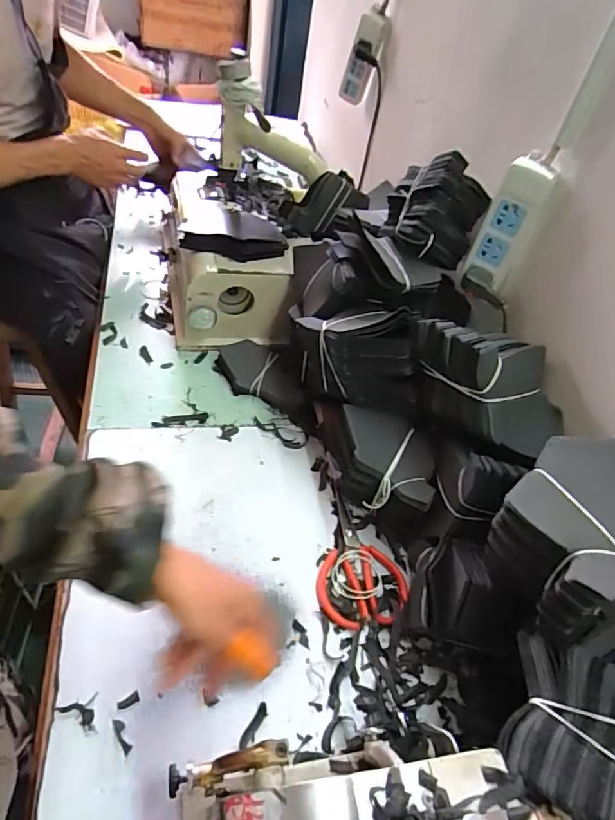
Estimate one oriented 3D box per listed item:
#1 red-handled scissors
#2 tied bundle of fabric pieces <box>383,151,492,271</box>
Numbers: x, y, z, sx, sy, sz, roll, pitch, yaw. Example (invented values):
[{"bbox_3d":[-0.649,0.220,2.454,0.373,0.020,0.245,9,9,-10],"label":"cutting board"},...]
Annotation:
[{"bbox_3d":[0.054,0.176,0.621,0.103,0.015,0.182,-8,54,-11],"label":"red-handled scissors"},{"bbox_3d":[0.170,-0.274,0.670,0.123,0.120,0.098,23,54,12],"label":"tied bundle of fabric pieces"}]

